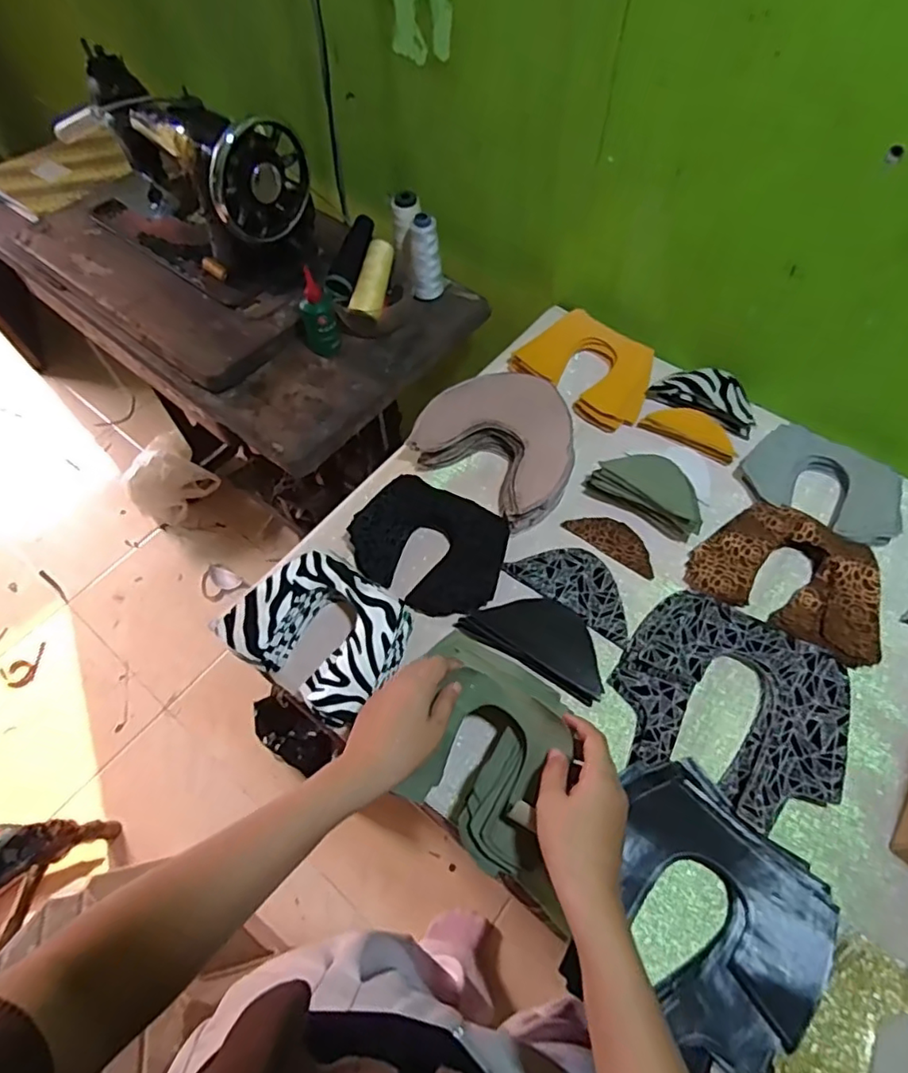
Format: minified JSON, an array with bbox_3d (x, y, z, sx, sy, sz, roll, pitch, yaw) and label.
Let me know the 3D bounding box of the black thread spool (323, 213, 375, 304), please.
[{"bbox_3d":[-0.137,-0.376,0.789,0.034,0.031,0.131,15,78,10],"label":"black thread spool"}]

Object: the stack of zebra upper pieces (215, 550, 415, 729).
[{"bbox_3d":[-0.127,0.092,0.576,0.154,0.046,0.129,29,65,17],"label":"stack of zebra upper pieces"}]

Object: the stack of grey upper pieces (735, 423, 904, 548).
[{"bbox_3d":[0.412,-0.060,0.650,0.164,0.031,0.105,34,66,19],"label":"stack of grey upper pieces"}]

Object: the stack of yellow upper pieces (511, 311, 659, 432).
[{"bbox_3d":[0.175,-0.218,0.748,0.163,0.033,0.134,35,66,19],"label":"stack of yellow upper pieces"}]

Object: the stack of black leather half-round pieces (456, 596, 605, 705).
[{"bbox_3d":[0.087,0.095,0.582,0.145,0.018,0.075,27,64,16],"label":"stack of black leather half-round pieces"}]

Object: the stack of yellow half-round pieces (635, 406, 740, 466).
[{"bbox_3d":[0.286,-0.128,0.702,0.111,0.018,0.049,29,65,17],"label":"stack of yellow half-round pieces"}]

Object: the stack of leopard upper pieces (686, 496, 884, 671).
[{"bbox_3d":[0.347,0.040,0.598,0.181,0.023,0.135,32,65,18],"label":"stack of leopard upper pieces"}]

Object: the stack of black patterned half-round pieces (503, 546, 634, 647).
[{"bbox_3d":[0.132,0.049,0.617,0.140,0.006,0.072,33,66,19],"label":"stack of black patterned half-round pieces"}]

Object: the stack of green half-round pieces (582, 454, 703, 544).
[{"bbox_3d":[0.217,-0.052,0.646,0.128,0.050,0.061,34,66,19],"label":"stack of green half-round pieces"}]

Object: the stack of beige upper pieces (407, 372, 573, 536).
[{"bbox_3d":[0.062,-0.117,0.677,0.174,0.042,0.170,34,66,19],"label":"stack of beige upper pieces"}]

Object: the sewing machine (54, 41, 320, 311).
[{"bbox_3d":[-0.375,-0.510,0.818,0.376,0.203,0.174,36,67,20],"label":"sewing machine"}]

